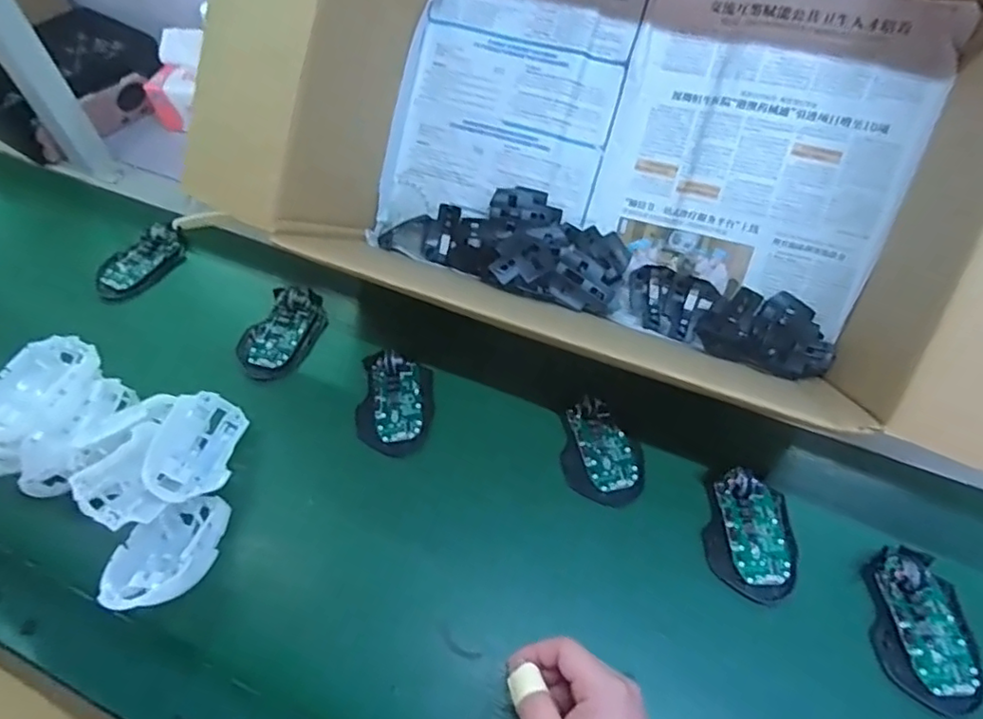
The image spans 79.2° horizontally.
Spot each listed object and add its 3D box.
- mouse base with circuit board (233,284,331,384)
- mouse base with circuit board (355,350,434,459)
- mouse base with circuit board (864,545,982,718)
[{"bbox_3d":[-0.226,-0.033,0.642,0.070,0.019,0.116,24,60,16],"label":"mouse base with circuit board"},{"bbox_3d":[-0.095,0.042,0.586,0.071,0.017,0.105,4,56,3],"label":"mouse base with circuit board"},{"bbox_3d":[0.339,0.206,0.462,0.072,0.018,0.114,11,57,8],"label":"mouse base with circuit board"}]

